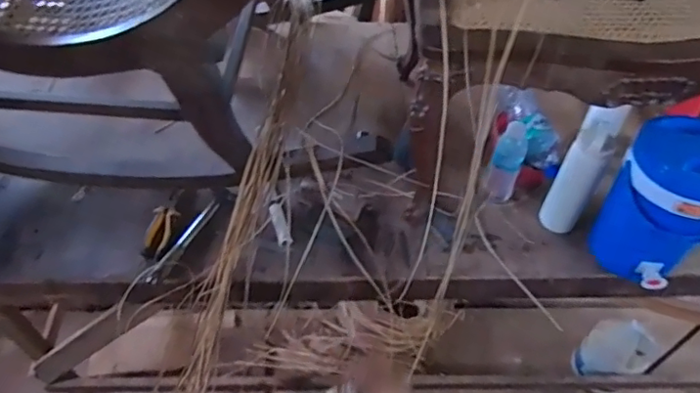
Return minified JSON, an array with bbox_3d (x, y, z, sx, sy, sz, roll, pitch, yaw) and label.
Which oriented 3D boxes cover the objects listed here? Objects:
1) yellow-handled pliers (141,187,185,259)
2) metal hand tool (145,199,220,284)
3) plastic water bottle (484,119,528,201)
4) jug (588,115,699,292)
[{"bbox_3d":[-0.345,0.044,1.028,0.042,0.027,0.159,3,49,0],"label":"yellow-handled pliers"},{"bbox_3d":[-0.301,0.078,1.001,0.022,0.020,0.198,21,51,15],"label":"metal hand tool"},{"bbox_3d":[0.297,-0.059,1.056,0.058,0.174,0.052,25,53,18],"label":"plastic water bottle"},{"bbox_3d":[0.520,0.016,0.915,0.151,0.245,0.177,-34,58,-28],"label":"jug"}]

